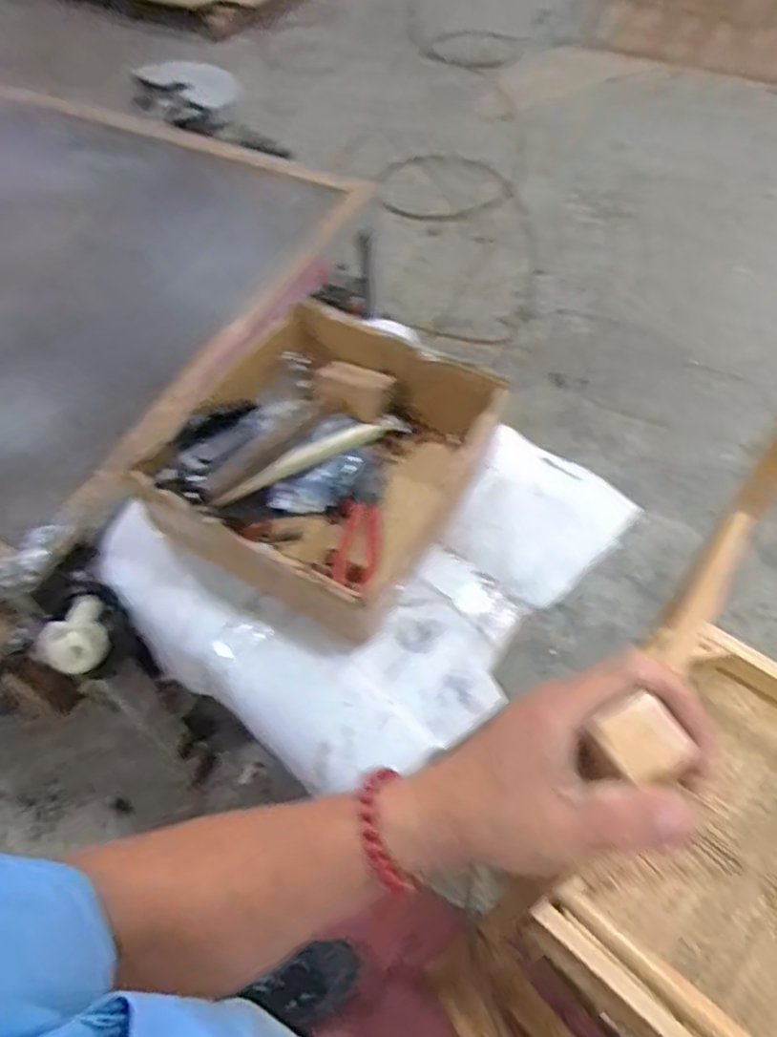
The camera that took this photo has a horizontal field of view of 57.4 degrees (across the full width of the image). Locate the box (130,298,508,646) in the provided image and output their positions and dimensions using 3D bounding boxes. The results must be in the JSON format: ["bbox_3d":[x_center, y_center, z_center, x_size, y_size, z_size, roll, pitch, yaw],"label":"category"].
[{"bbox_3d":[-0.066,-0.068,0.799,0.289,0.125,0.328,27,60,17],"label":"box"}]

